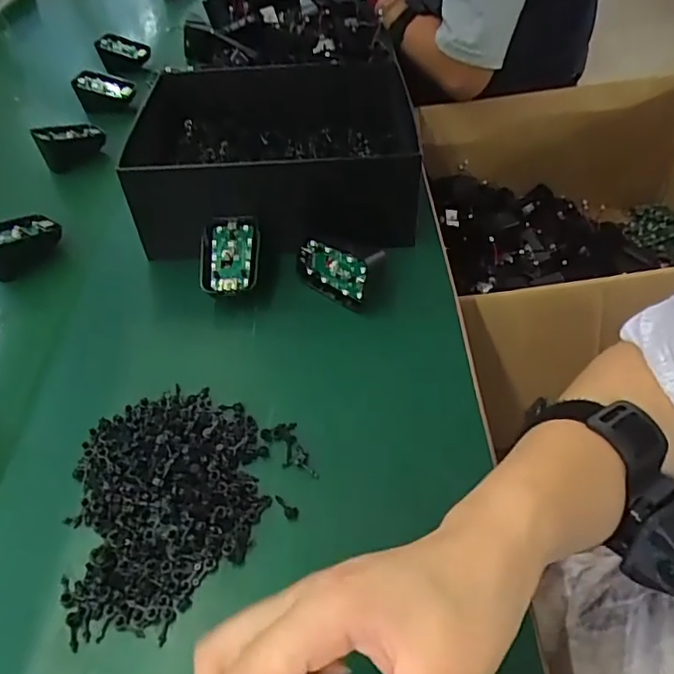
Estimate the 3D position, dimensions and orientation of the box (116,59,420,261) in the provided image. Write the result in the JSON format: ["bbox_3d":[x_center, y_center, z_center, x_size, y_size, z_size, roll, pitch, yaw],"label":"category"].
[{"bbox_3d":[-0.048,-0.168,0.524,0.225,0.086,0.199,-1,46,3],"label":"box"}]

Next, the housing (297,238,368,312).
[{"bbox_3d":[-0.005,-0.050,0.441,0.064,0.041,0.014,27,53,27],"label":"housing"}]

